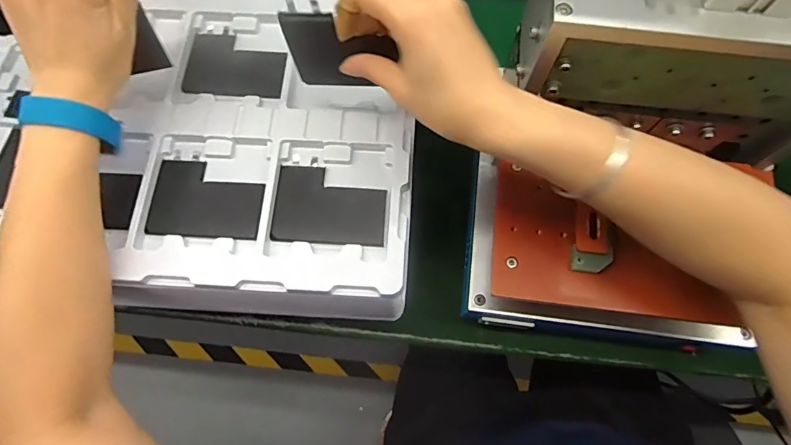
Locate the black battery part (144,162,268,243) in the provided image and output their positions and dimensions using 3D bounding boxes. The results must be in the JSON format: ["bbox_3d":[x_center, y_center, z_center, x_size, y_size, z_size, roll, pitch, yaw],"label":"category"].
[{"bbox_3d":[-0.150,-0.017,0.350,0.090,0.008,0.065,4,71,1],"label":"black battery part"}]

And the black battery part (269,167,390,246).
[{"bbox_3d":[-0.052,-0.013,0.351,0.089,0.006,0.064,3,71,1],"label":"black battery part"}]

